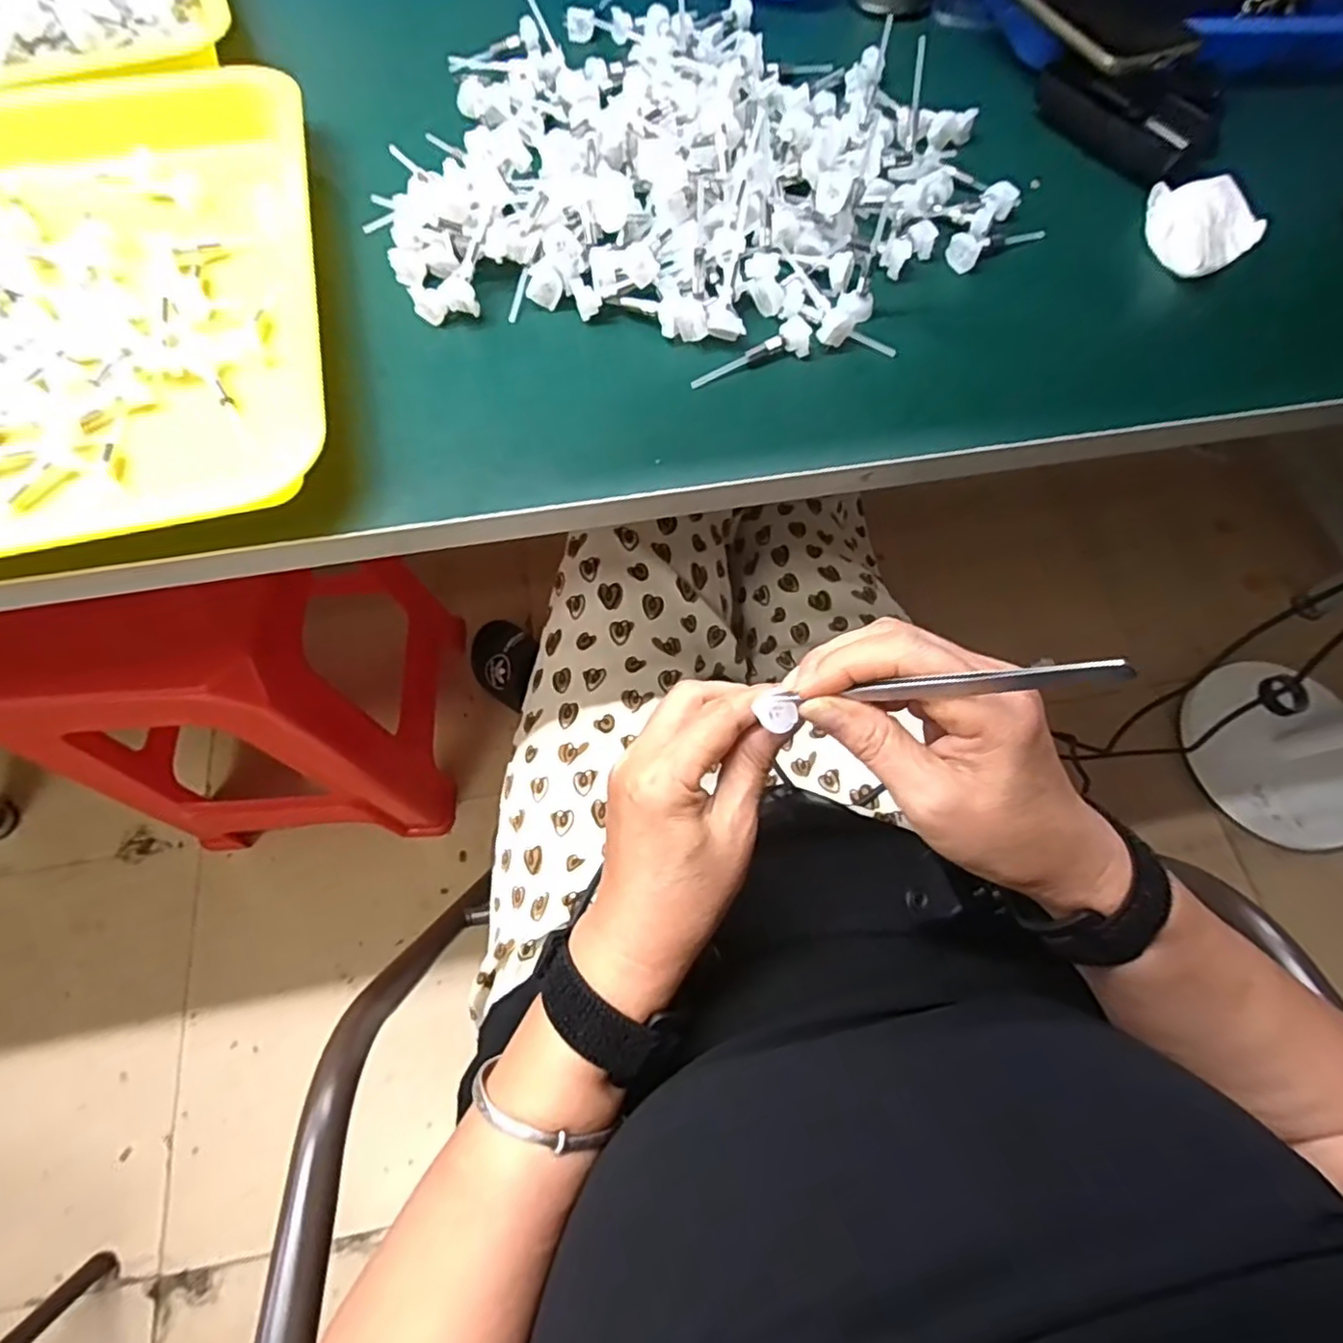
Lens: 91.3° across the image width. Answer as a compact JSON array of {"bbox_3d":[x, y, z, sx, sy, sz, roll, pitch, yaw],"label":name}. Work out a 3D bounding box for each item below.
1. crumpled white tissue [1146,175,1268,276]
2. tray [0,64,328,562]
[{"bbox_3d":[0.304,-0.260,0.380,0.064,0.014,0.061,-34,72,-14],"label":"crumpled white tissue"},{"bbox_3d":[-0.315,-0.199,0.333,0.264,0.040,0.323,-16,69,-8],"label":"tray"}]

